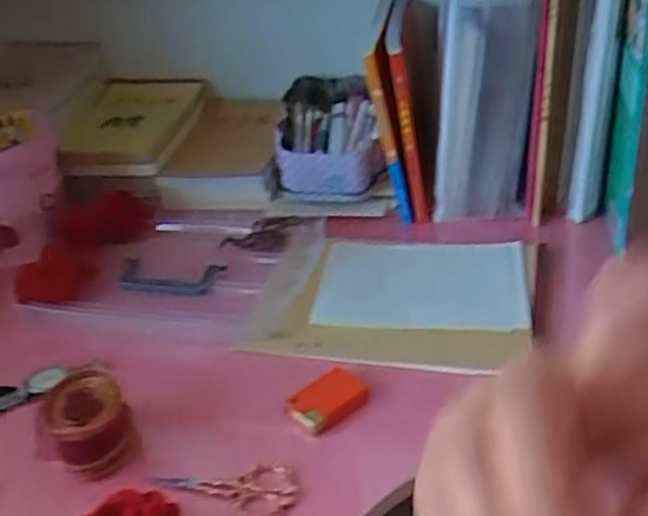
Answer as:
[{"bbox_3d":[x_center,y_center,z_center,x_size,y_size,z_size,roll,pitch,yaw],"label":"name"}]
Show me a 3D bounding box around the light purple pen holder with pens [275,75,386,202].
[{"bbox_3d":[0.006,-0.146,0.828,0.123,0.077,0.208,-7,32,1],"label":"light purple pen holder with pens"}]

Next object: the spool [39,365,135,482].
[{"bbox_3d":[-0.174,0.122,0.538,0.061,0.050,0.071,-19,33,-18],"label":"spool"}]

